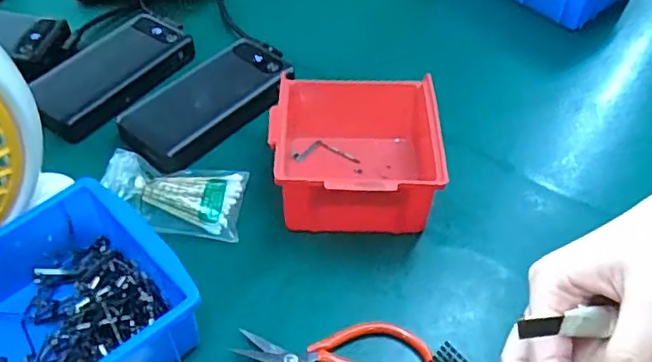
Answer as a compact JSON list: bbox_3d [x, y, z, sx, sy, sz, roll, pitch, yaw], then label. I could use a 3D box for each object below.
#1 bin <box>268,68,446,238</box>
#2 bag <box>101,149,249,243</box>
[{"bbox_3d":[0.021,-0.024,0.482,0.119,0.068,0.136,0,49,-1],"label":"bin"},{"bbox_3d":[-0.119,0.011,0.476,0.107,0.024,0.070,6,49,4],"label":"bag"}]

